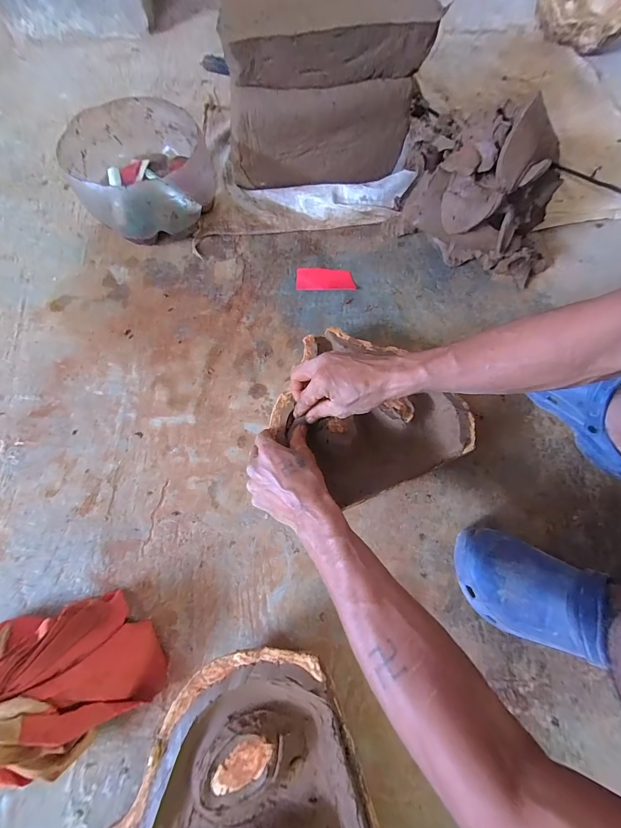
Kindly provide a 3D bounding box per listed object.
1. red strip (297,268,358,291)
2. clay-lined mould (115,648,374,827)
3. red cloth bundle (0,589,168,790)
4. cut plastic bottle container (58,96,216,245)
[{"bbox_3d":[0.029,-0.259,0.620,0.109,0.007,0.050,1,73,0],"label":"red strip"},{"bbox_3d":[-0.073,0.423,0.351,0.249,0.065,0.271,1,71,-1],"label":"clay-lined mould"},{"bbox_3d":[-0.310,0.316,0.365,0.240,0.097,0.161,-13,71,-6],"label":"red cloth bundle"},{"bbox_3d":[-0.316,-0.457,0.622,0.234,0.130,0.276,-25,73,-10],"label":"cut plastic bottle container"}]

